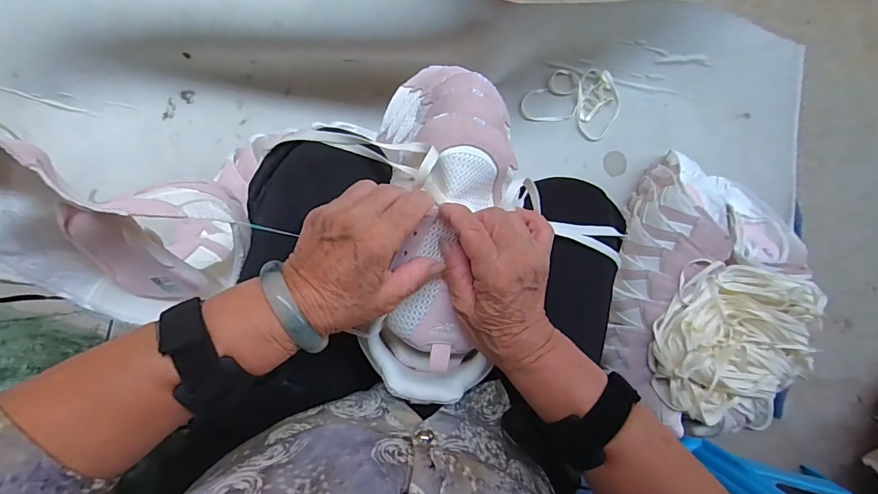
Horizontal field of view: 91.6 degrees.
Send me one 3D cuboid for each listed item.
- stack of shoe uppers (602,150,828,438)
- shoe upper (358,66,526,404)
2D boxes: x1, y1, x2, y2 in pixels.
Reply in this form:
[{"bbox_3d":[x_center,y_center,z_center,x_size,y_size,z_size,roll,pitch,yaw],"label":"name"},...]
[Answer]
[{"bbox_3d":[0.454,0.071,0.715,0.349,0.207,0.465,14,87,-3],"label":"stack of shoe uppers"},{"bbox_3d":[0.003,-0.021,0.355,0.111,0.074,0.285,6,84,-3],"label":"shoe upper"}]

